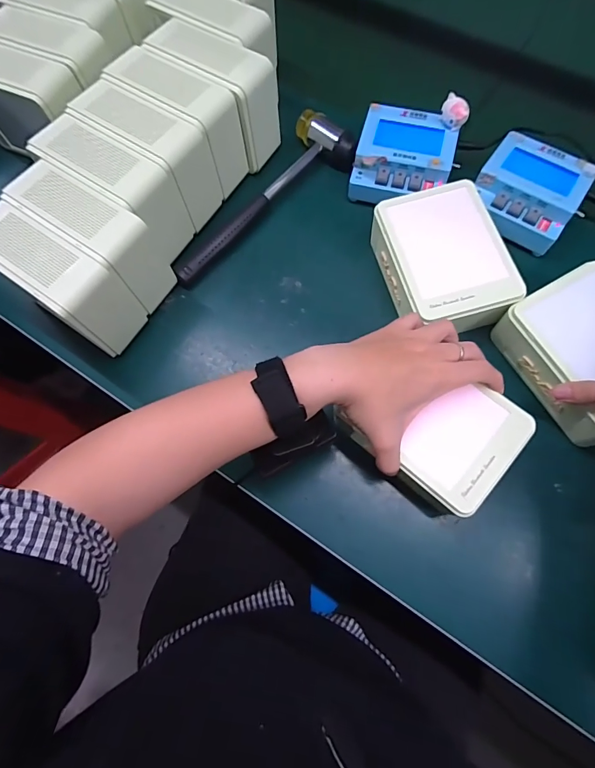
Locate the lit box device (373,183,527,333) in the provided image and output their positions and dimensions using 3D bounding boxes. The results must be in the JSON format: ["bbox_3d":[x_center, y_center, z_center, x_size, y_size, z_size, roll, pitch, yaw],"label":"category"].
[{"bbox_3d":[0.140,-0.118,0.405,0.112,0.051,0.145,-16,71,-3],"label":"lit box device"}]

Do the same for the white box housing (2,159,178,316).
[{"bbox_3d":[-0.198,-0.143,0.412,0.130,0.104,0.052,32,76,12],"label":"white box housing"}]

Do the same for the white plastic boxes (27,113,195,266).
[{"bbox_3d":[-0.182,-0.196,0.416,0.139,0.088,0.052,32,76,12],"label":"white plastic boxes"}]

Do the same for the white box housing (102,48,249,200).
[{"bbox_3d":[-0.127,-0.285,0.444,0.136,0.099,0.057,32,76,12],"label":"white box housing"}]

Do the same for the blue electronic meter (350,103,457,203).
[{"bbox_3d":[0.117,-0.246,0.452,0.103,0.049,0.100,13,72,7],"label":"blue electronic meter"}]

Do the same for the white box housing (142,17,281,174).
[{"bbox_3d":[-0.090,-0.319,0.453,0.138,0.096,0.063,32,76,12],"label":"white box housing"}]

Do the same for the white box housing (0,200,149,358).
[{"bbox_3d":[-0.227,-0.095,0.395,0.131,0.108,0.060,32,76,12],"label":"white box housing"}]

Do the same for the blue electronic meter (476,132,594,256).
[{"bbox_3d":[0.244,-0.199,0.437,0.105,0.051,0.108,29,75,12],"label":"blue electronic meter"}]

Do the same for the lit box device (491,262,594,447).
[{"bbox_3d":[0.262,-0.028,0.366,0.101,0.056,0.136,-28,72,-7],"label":"lit box device"}]

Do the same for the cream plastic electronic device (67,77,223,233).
[{"bbox_3d":[-0.156,-0.242,0.432,0.135,0.098,0.058,30,75,12],"label":"cream plastic electronic device"}]

